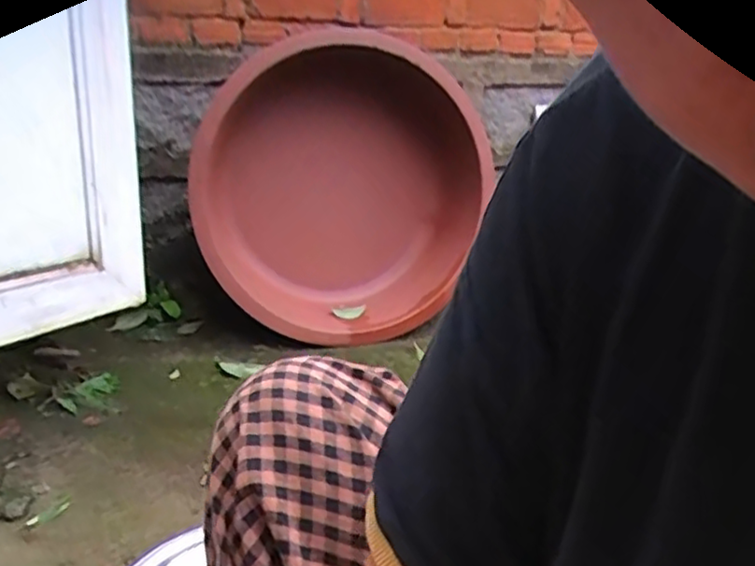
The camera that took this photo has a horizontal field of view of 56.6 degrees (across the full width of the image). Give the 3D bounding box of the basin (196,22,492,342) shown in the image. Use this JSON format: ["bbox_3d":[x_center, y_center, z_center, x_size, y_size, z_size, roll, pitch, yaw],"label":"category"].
[{"bbox_3d":[-0.067,-0.227,1.726,0.784,0.682,0.236,-5,20,-23],"label":"basin"}]

